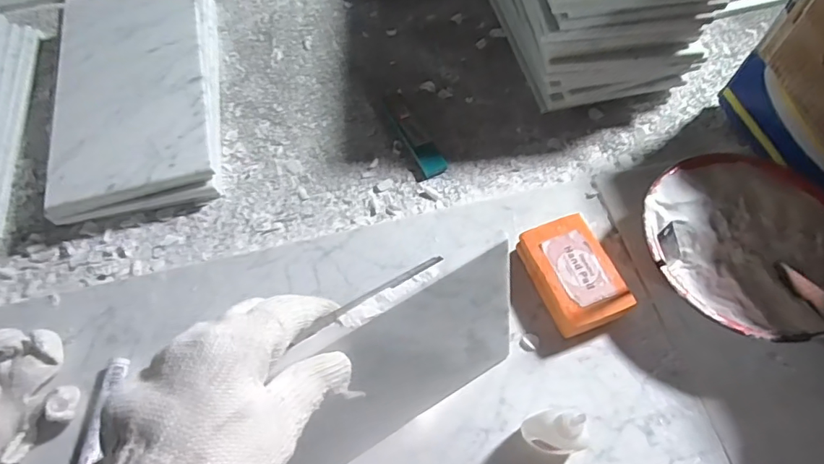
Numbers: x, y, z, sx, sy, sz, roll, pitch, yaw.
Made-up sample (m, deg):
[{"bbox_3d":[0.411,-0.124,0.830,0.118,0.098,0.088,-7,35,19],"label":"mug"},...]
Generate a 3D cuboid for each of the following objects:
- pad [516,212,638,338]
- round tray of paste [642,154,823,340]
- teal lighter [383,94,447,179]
[{"bbox_3d":[0.134,0.037,0.426,0.063,0.029,0.093,-20,62,-7],"label":"pad"},{"bbox_3d":[0.272,0.002,0.410,0.159,0.017,0.153,-2,62,3],"label":"round tray of paste"},{"bbox_3d":[0.000,-0.107,0.537,0.028,0.013,0.120,-23,62,-12],"label":"teal lighter"}]

